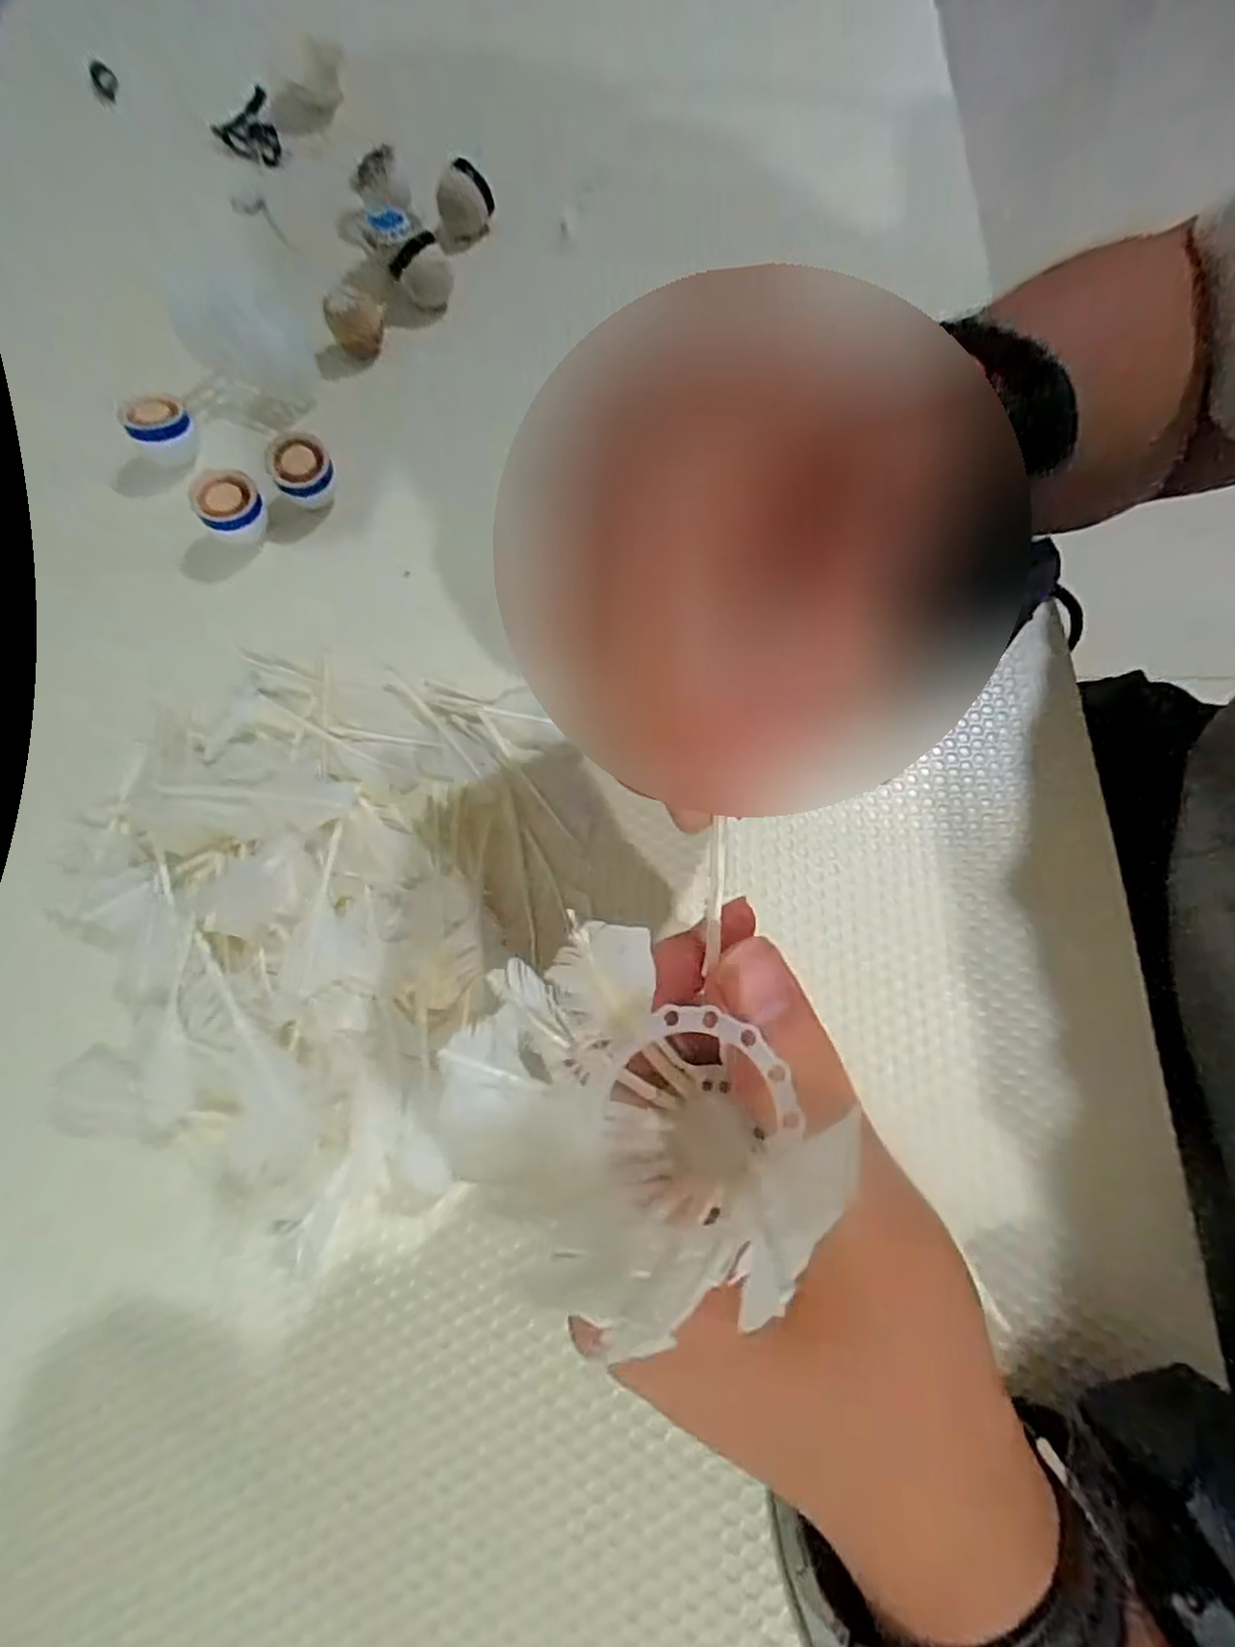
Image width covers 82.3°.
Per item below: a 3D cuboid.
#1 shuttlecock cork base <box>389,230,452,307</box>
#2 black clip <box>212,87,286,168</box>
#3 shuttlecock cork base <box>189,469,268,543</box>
[{"bbox_3d":[-0.097,-0.272,0.350,0.026,0.024,0.022,-18,70,-6],"label":"shuttlecock cork base"},{"bbox_3d":[-0.210,-0.390,0.399,0.033,0.010,0.051,-18,70,-6],"label":"black clip"},{"bbox_3d":[-0.166,-0.135,0.305,0.026,0.022,0.027,0,70,0],"label":"shuttlecock cork base"}]

